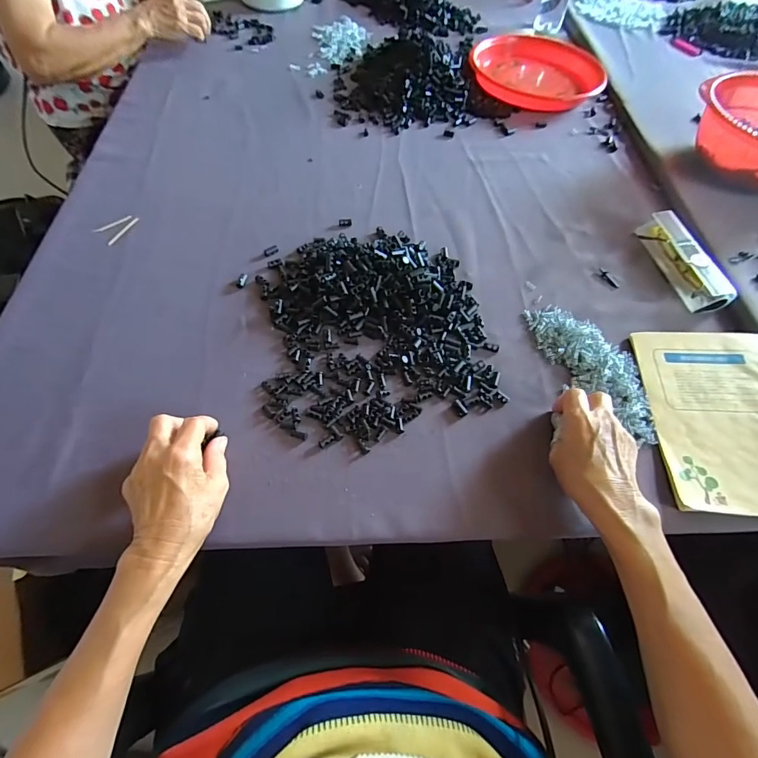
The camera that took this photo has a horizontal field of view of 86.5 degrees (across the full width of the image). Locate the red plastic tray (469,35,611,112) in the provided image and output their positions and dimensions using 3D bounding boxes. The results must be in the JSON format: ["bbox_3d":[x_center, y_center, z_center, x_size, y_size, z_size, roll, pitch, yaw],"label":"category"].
[{"bbox_3d":[0.307,-0.602,0.784,0.243,0.037,0.206,-25,63,-16],"label":"red plastic tray"}]

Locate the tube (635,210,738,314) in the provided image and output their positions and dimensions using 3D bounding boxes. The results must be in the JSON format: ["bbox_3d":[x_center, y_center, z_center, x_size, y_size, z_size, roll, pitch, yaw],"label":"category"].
[{"bbox_3d":[0.406,-0.162,0.535,0.045,0.028,0.153,-6,60,-6],"label":"tube"}]

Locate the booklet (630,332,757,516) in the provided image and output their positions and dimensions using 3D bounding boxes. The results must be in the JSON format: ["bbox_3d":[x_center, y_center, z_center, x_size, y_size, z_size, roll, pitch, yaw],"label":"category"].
[{"bbox_3d":[0.363,0.036,0.421,0.144,0.009,0.206,3,60,7],"label":"booklet"}]

